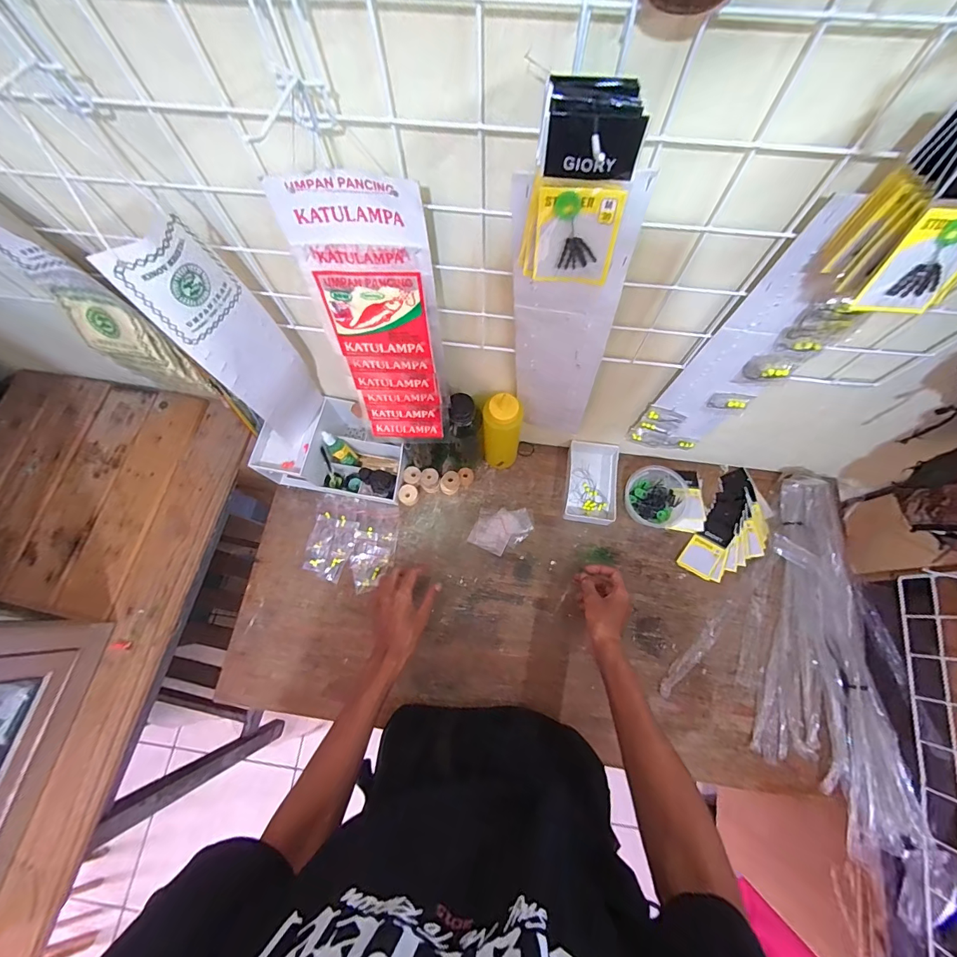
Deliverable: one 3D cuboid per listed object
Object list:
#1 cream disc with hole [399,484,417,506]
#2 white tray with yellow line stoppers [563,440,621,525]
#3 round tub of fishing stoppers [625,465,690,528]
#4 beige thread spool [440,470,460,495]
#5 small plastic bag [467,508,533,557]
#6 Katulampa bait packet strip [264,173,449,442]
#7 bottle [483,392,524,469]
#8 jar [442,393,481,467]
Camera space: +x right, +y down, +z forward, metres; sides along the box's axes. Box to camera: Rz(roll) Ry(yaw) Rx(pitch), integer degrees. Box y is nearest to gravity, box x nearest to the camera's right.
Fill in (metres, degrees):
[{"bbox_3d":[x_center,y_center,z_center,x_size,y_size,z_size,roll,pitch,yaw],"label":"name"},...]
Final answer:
[{"bbox_3d":[-0.124,0.030,0.726,0.030,0.025,0.034,16,73,7],"label":"cream disc with hole"},{"bbox_3d":[0.203,0.004,0.723,0.088,0.032,0.146,7,72,4],"label":"white tray with yellow line stoppers"},{"bbox_3d":[0.298,0.032,0.697,0.099,0.050,0.095,-1,72,2],"label":"round tub of fishing stoppers"},{"bbox_3d":[-0.050,0.008,0.722,0.035,0.041,0.032,-14,72,-3],"label":"beige thread spool"},{"bbox_3d":[0.041,0.087,0.713,0.092,0.006,0.090,22,74,9],"label":"small plastic bag"},{"bbox_3d":[-0.097,-0.145,0.450,0.113,0.334,0.016,1,61,2],"label":"Katulampa bait packet strip"},{"bbox_3d":[0.037,-0.068,0.658,0.058,0.196,0.052,14,73,6],"label":"bottle"},{"bbox_3d":[-0.026,-0.066,0.660,0.054,0.195,0.050,-1,72,2],"label":"jar"}]

